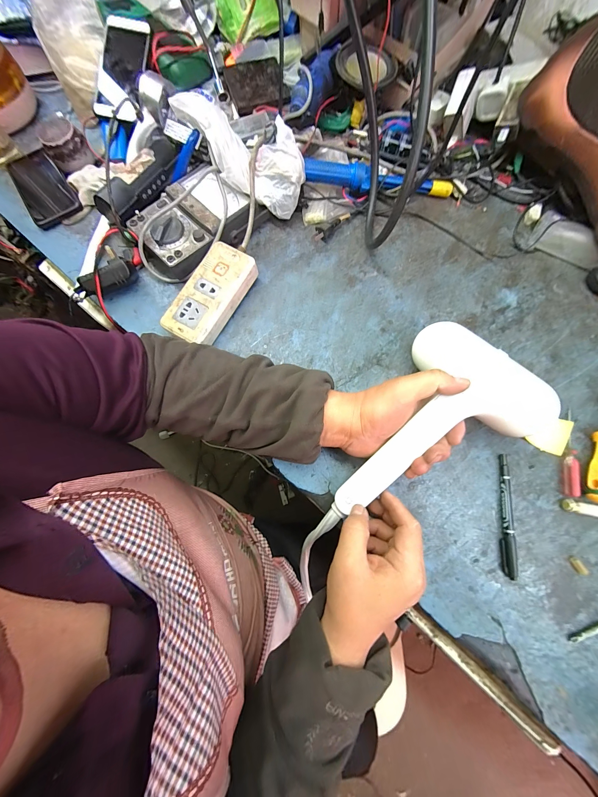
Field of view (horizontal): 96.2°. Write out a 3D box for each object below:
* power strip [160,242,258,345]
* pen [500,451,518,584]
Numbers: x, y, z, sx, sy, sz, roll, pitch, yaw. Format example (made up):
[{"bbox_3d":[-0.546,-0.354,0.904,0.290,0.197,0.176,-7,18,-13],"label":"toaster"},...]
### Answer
[{"bbox_3d":[-0.121,-0.144,0.381,0.072,0.044,0.147,28,78,8],"label":"power strip"},{"bbox_3d":[0.247,0.136,0.318,0.012,0.011,0.135,9,76,4],"label":"pen"}]

